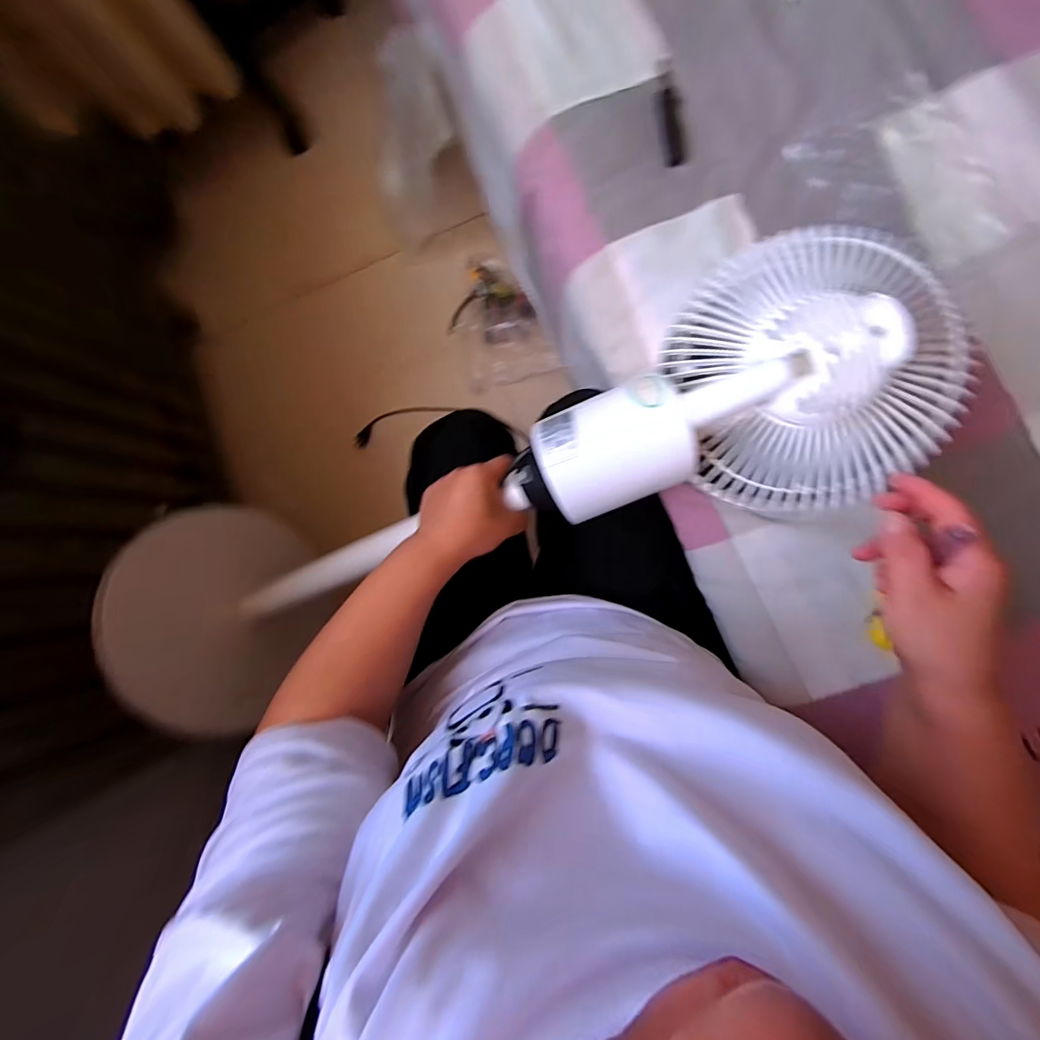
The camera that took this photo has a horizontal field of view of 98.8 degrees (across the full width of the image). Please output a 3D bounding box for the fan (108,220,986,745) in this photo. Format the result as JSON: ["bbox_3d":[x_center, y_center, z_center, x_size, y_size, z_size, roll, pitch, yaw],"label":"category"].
[{"bbox_3d":[-0.026,-0.007,0.426,0.755,0.215,0.247,-18,85,16],"label":"fan"}]

